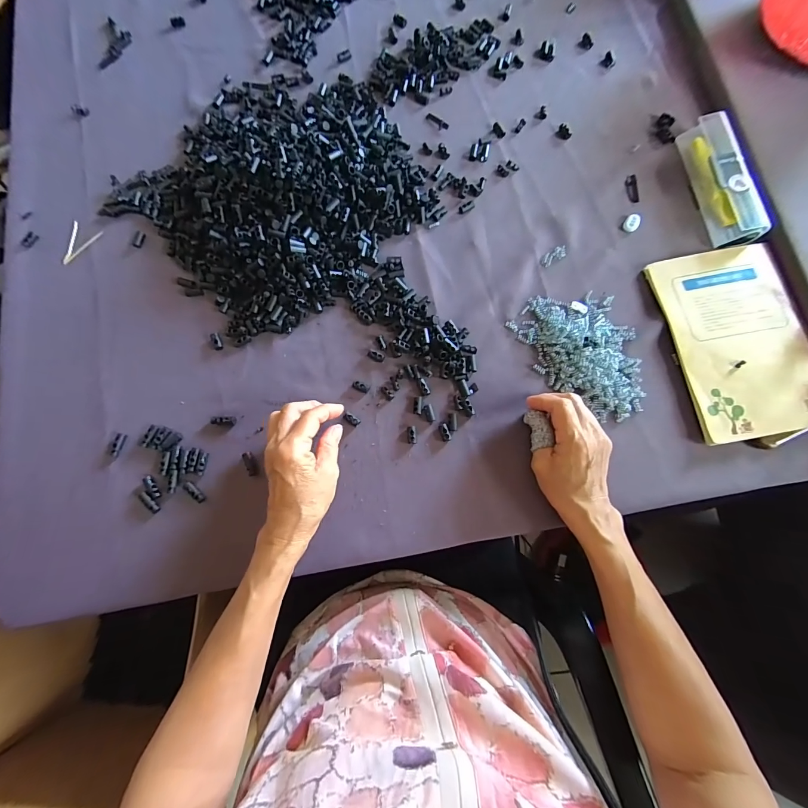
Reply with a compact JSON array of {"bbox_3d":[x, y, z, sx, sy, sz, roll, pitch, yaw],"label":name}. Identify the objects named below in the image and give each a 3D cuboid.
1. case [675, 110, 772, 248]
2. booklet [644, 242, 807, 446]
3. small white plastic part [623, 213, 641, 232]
[{"bbox_3d":[0.366,-0.259,0.413,0.039,0.032,0.152,-8,78,-1],"label":"case"},{"bbox_3d":[0.357,-0.071,0.380,0.139,0.017,0.205,-11,78,-1],"label":"booklet"},{"bbox_3d":[0.267,-0.212,0.420,0.016,0.008,0.021,40,81,8],"label":"small white plastic part"}]

